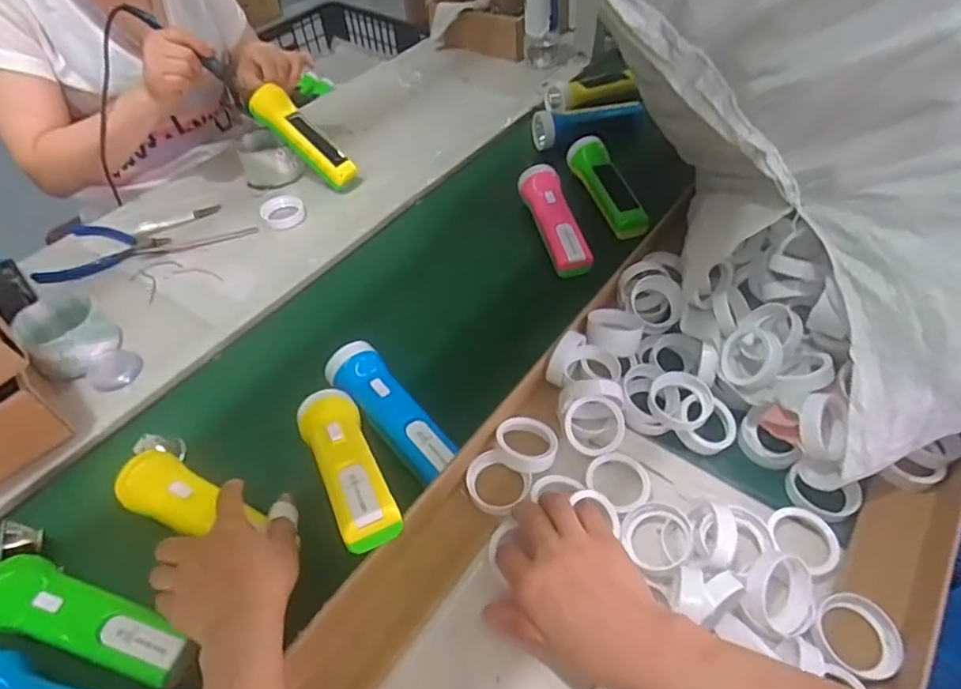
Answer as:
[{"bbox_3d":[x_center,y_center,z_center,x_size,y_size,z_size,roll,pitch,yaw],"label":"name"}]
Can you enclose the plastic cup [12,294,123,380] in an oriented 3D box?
[{"bbox_3d":[-0.433,-0.008,0.602,0.089,0.048,0.076,29,58,25],"label":"plastic cup"}]

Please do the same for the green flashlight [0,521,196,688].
[{"bbox_3d":[-0.299,0.190,0.419,0.200,0.038,0.060,16,54,16],"label":"green flashlight"}]

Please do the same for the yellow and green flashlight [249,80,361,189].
[{"bbox_3d":[-0.235,-0.274,0.775,0.155,0.049,0.046,44,60,-5],"label":"yellow and green flashlight"}]

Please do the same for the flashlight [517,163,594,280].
[{"bbox_3d":[0.092,-0.151,0.693,0.054,0.040,0.175,-13,51,-7],"label":"flashlight"}]

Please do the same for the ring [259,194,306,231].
[{"bbox_3d":[-0.259,-0.174,0.752,0.054,0.017,0.053,-2,51,2],"label":"ring"}]

